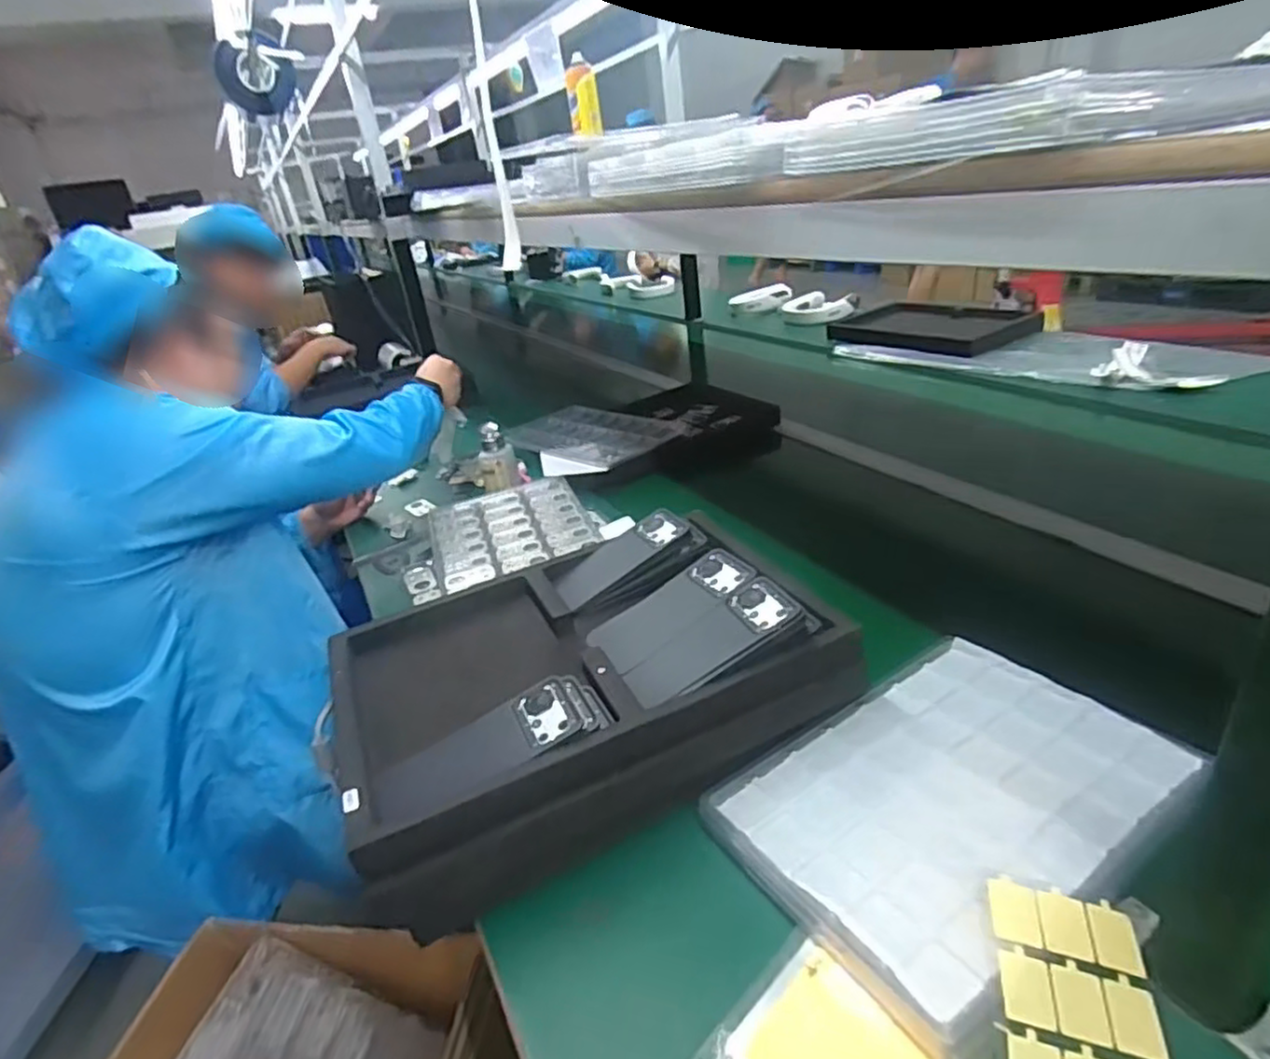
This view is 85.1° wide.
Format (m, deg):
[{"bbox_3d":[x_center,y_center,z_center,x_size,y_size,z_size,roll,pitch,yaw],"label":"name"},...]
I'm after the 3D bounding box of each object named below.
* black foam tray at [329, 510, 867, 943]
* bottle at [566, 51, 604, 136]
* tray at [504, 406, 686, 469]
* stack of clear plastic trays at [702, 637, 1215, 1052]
[{"bbox_3d":[-0.057,0.115,0.645,0.420,0.097,0.310,-20,30,-21],"label":"black foam tray"},{"bbox_3d":[-0.113,-0.956,1.529,0.071,0.142,0.056,-9,27,0],"label":"bottle"},{"bbox_3d":[-0.085,-0.186,1.338,0.322,0.014,0.244,14,35,36],"label":"tray"},{"bbox_3d":[0.241,0.198,0.531,0.315,0.029,0.220,-23,31,-26],"label":"stack of clear plastic trays"}]

